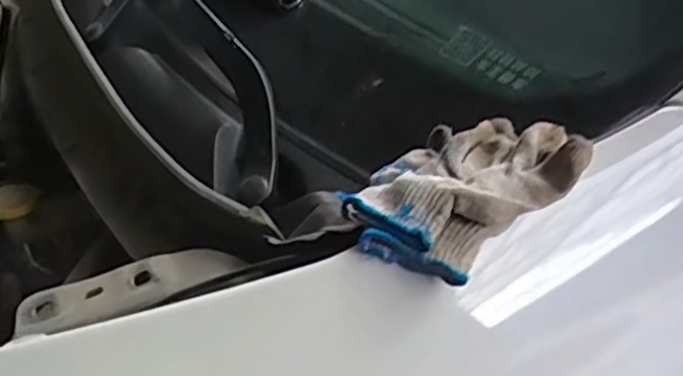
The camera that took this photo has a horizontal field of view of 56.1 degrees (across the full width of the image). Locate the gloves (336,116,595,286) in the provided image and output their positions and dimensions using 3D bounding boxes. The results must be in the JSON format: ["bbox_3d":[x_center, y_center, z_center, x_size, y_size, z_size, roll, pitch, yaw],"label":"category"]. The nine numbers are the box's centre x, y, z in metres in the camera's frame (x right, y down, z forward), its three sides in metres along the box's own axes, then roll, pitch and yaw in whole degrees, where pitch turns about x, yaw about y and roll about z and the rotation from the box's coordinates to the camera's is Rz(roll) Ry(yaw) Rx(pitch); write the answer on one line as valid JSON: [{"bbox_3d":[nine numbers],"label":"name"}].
[{"bbox_3d":[0.092,-0.006,0.441,0.133,0.060,0.174,18,36,21],"label":"gloves"}]

